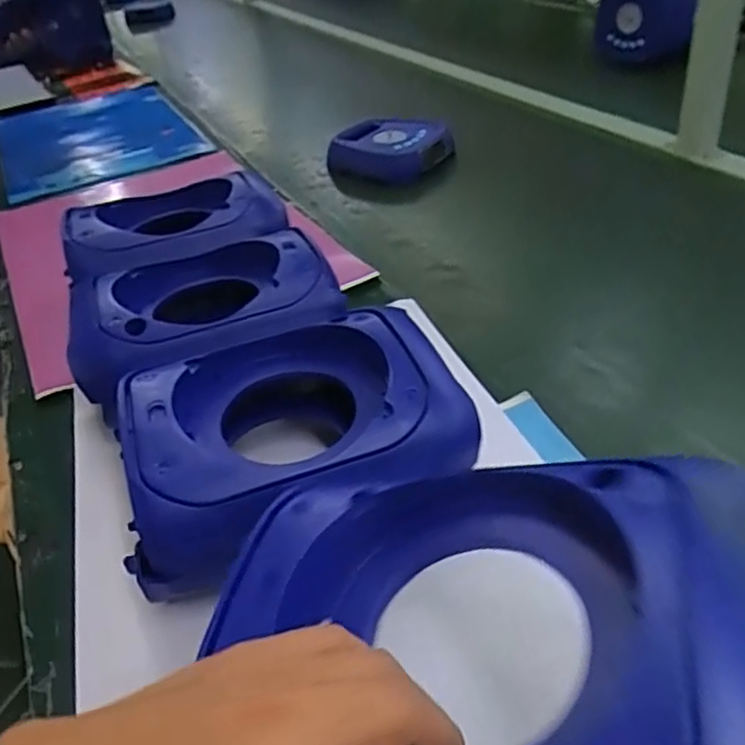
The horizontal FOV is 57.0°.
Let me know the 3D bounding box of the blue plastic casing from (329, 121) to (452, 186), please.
[{"bbox_3d":[0.031,-0.351,1.086,0.185,0.058,0.141,0,38,9],"label":"blue plastic casing"}]

